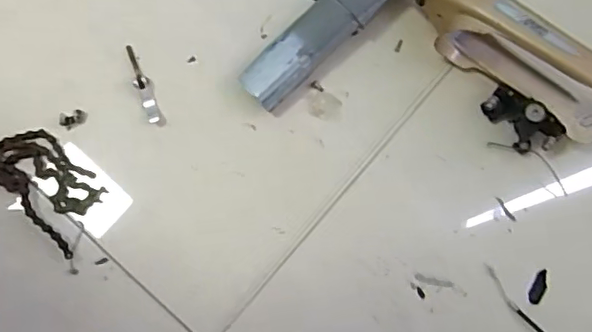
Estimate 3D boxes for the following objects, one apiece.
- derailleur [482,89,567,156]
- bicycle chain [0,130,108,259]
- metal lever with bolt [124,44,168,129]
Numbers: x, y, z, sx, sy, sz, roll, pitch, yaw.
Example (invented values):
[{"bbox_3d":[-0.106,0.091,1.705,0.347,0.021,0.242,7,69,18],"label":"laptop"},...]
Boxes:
[{"bbox_3d":[0.245,-0.049,0.618,0.082,0.045,0.044,39,79,7],"label":"derailleur"},{"bbox_3d":[-0.272,0.017,0.615,0.144,0.011,0.076,42,80,7],"label":"bicycle chain"},{"bbox_3d":[-0.174,-0.091,0.644,0.017,0.009,0.104,-23,79,-6],"label":"metal lever with bolt"}]

